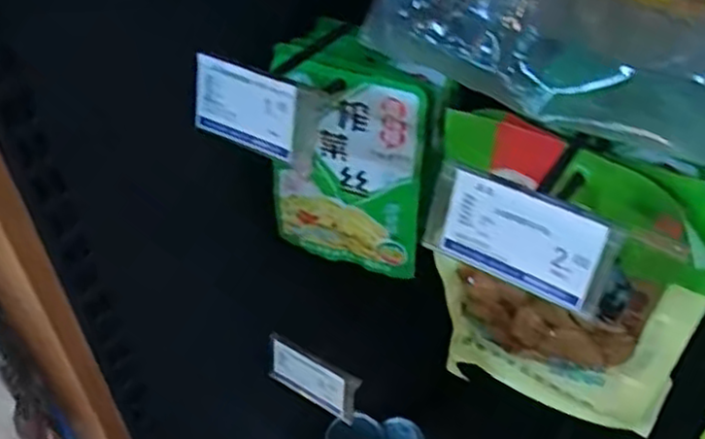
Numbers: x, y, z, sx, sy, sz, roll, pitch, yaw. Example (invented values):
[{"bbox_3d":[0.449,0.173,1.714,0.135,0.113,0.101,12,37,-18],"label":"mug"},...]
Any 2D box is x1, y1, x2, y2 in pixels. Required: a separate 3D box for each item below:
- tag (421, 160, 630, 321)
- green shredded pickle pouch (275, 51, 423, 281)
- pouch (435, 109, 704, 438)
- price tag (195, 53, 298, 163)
[{"bbox_3d":[0.069,0.008,0.297,0.078,0.043,0.005,25,30,25],"label":"tag"},{"bbox_3d":[-0.004,-0.030,0.467,0.100,0.155,0.025,23,49,23],"label":"green shredded pickle pouch"},{"bbox_3d":[0.119,0.041,0.411,0.148,0.190,0.039,20,48,21],"label":"pouch"},{"bbox_3d":[-0.056,-0.057,0.369,0.065,0.040,0.006,24,31,26],"label":"price tag"}]

